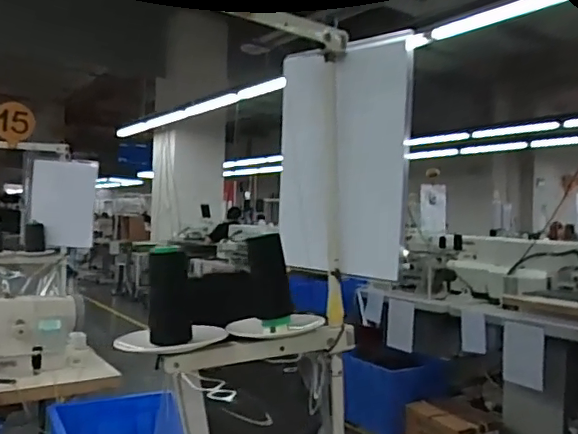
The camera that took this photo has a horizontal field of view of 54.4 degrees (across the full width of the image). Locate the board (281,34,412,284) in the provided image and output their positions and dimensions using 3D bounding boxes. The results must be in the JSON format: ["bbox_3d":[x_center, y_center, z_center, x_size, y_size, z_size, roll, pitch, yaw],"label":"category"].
[{"bbox_3d":[0.065,-0.081,0.787,0.224,0.310,0.020,1,-1,45],"label":"board"}]

